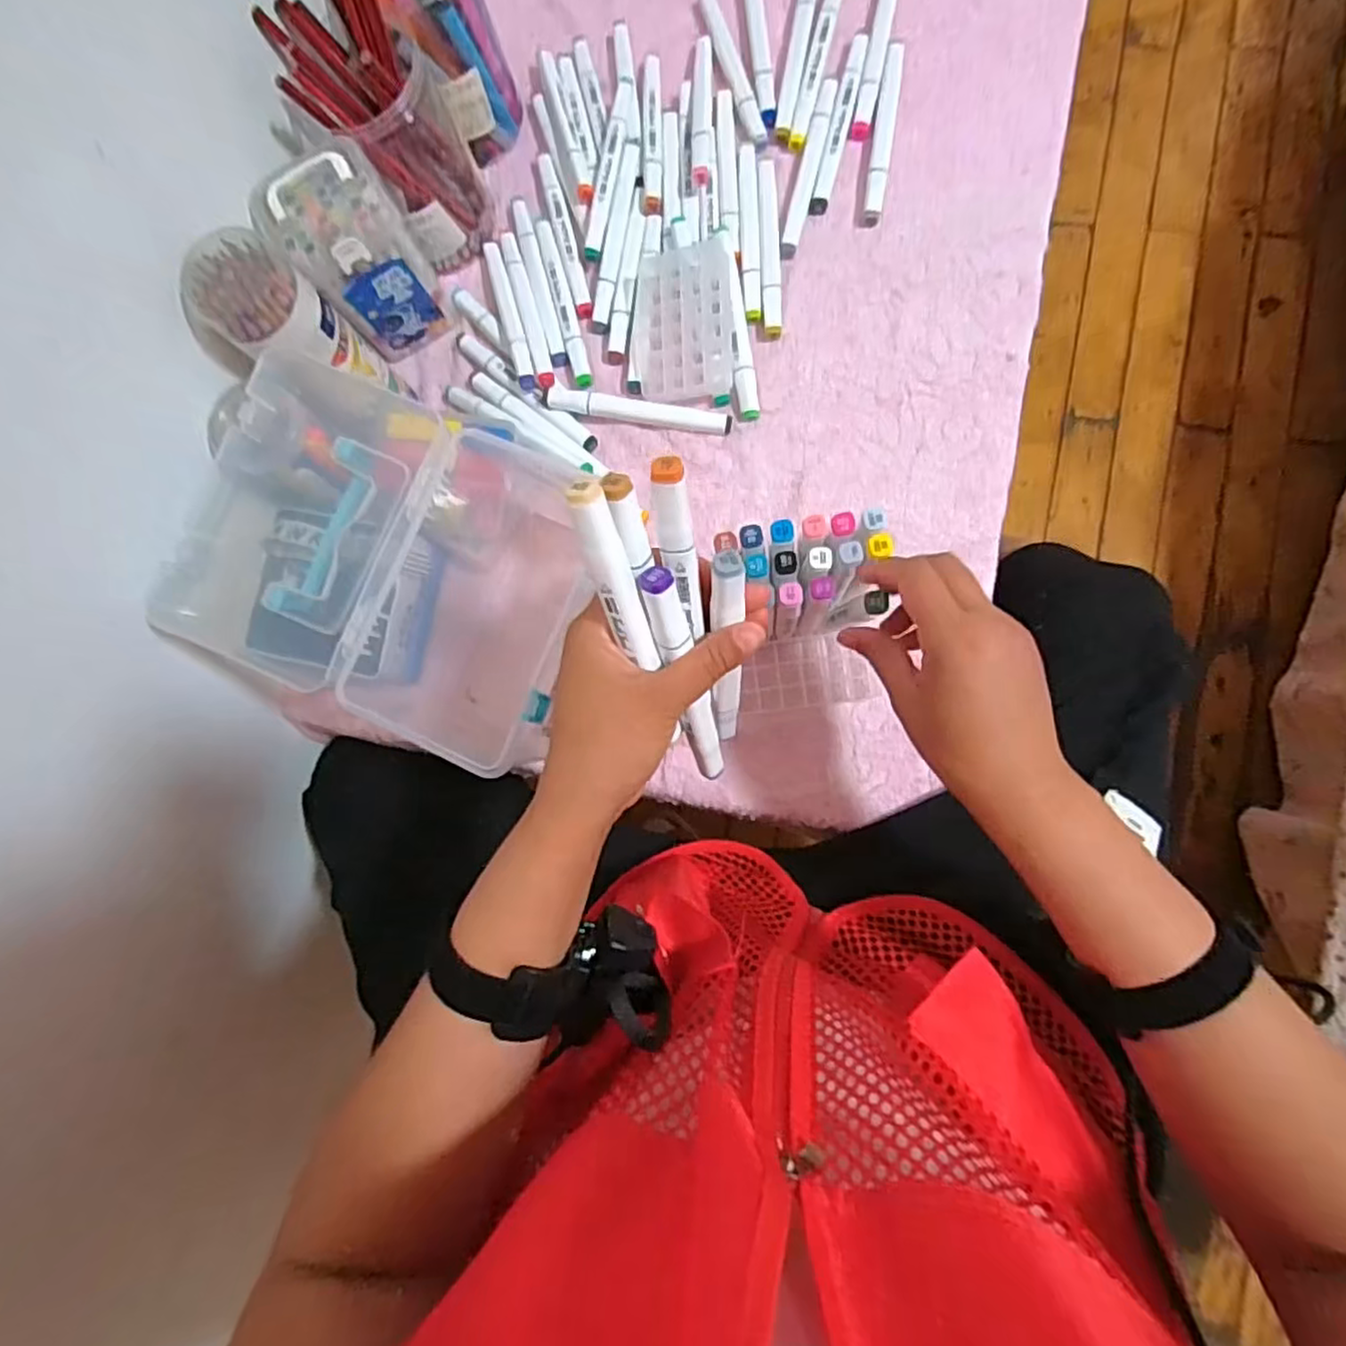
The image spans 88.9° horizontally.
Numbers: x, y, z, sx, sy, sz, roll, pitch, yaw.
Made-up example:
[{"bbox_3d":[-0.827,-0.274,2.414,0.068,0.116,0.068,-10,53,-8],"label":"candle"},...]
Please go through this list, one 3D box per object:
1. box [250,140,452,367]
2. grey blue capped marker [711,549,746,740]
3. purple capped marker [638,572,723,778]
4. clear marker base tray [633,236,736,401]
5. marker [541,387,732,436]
[{"bbox_3d":[-0.234,-0.318,0.524,0.086,0.129,0.062,-36,81,3],"label":"box"},{"bbox_3d":[0.029,-0.007,0.356,0.016,0.148,0.011,-1,55,5],"label":"grey blue capped marker"},{"bbox_3d":[0.008,0.007,0.349,0.017,0.148,0.012,-13,46,4],"label":"purple capped marker"},{"bbox_3d":[0.007,-0.281,0.549,0.081,0.018,0.119,2,92,20],"label":"clear marker base tray"},{"bbox_3d":[-0.030,-0.213,0.556,0.153,0.015,0.020,11,86,6],"label":"marker"}]

